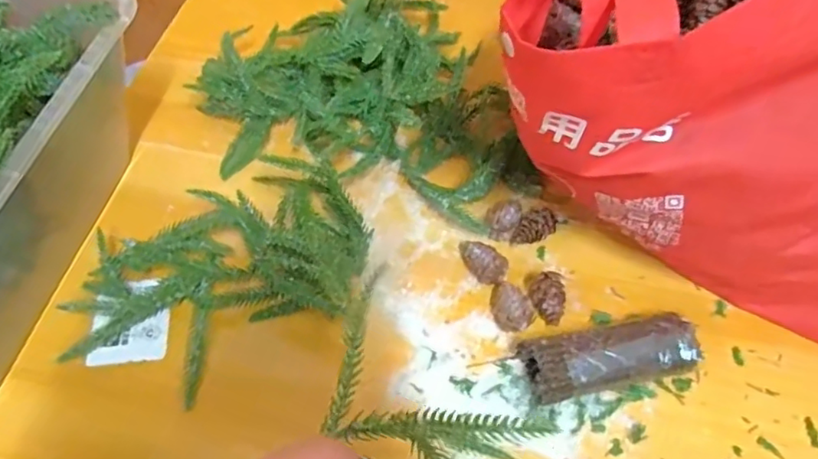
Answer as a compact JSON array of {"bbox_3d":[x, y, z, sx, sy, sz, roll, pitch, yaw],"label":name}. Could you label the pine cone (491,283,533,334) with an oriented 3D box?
[{"bbox_3d":[0.068,0.052,0.388,0.022,0.018,0.035,-11,58,-8],"label":"pine cone"}]

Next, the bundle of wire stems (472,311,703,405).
[{"bbox_3d":[0.120,0.081,0.370,0.121,0.027,0.037,-12,58,-9],"label":"bundle of wire stems"}]

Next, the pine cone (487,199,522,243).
[{"bbox_3d":[0.068,-0.007,0.423,0.022,0.018,0.033,25,60,14],"label":"pine cone"}]

